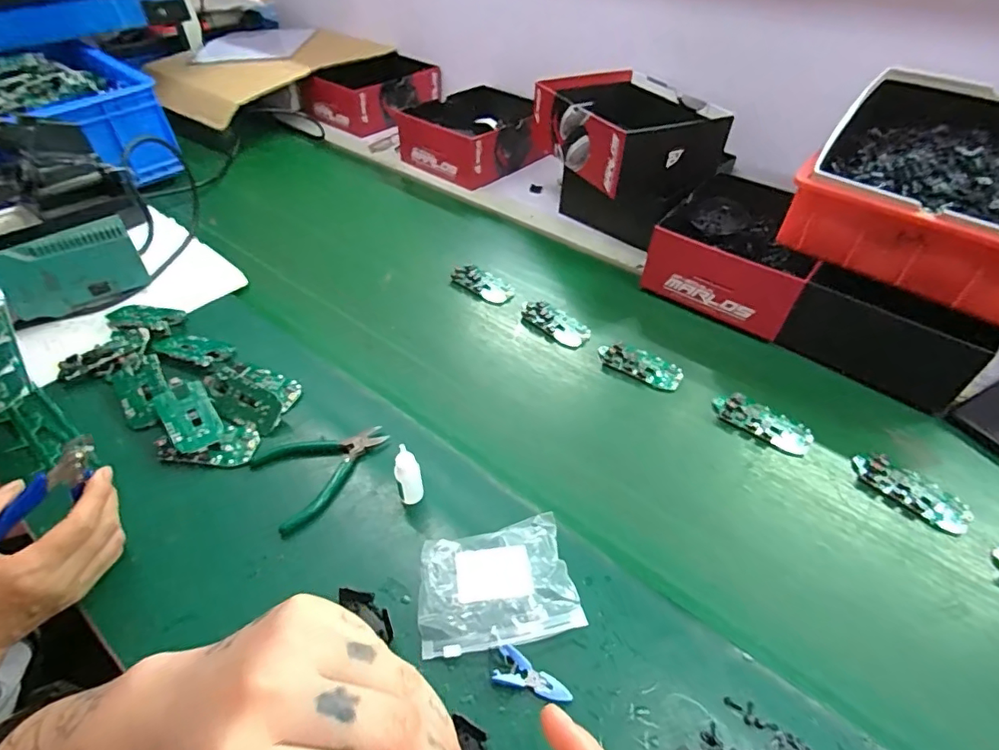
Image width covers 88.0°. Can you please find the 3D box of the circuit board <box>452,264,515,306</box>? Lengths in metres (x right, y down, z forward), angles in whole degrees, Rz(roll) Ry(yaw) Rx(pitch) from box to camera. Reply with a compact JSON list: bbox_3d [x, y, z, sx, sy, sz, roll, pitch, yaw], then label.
[{"bbox_3d":[-0.021,-0.127,0.714,0.047,0.010,0.092,-35,56,-30],"label":"circuit board"}]

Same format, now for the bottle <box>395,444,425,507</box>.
[{"bbox_3d":[-0.080,0.090,0.454,0.021,0.068,0.017,-10,47,-11],"label":"bottle"}]

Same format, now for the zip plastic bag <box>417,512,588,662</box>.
[{"bbox_3d":[-0.003,0.167,0.413,0.119,0.031,0.089,-6,47,-7],"label":"zip plastic bag"}]

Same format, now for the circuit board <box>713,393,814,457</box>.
[{"bbox_3d":[0.280,0.050,0.550,0.098,0.013,0.043,27,51,23],"label":"circuit board"}]

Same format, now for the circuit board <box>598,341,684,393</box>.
[{"bbox_3d":[0.166,-0.014,0.611,0.098,0.011,0.043,26,51,22],"label":"circuit board"}]

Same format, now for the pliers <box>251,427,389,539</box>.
[{"bbox_3d":[-0.167,0.085,0.497,0.118,0.013,0.093,-26,52,-24],"label":"pliers"}]

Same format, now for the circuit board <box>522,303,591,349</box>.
[{"bbox_3d":[0.071,-0.068,0.660,0.096,0.013,0.046,35,55,28],"label":"circuit board"}]

